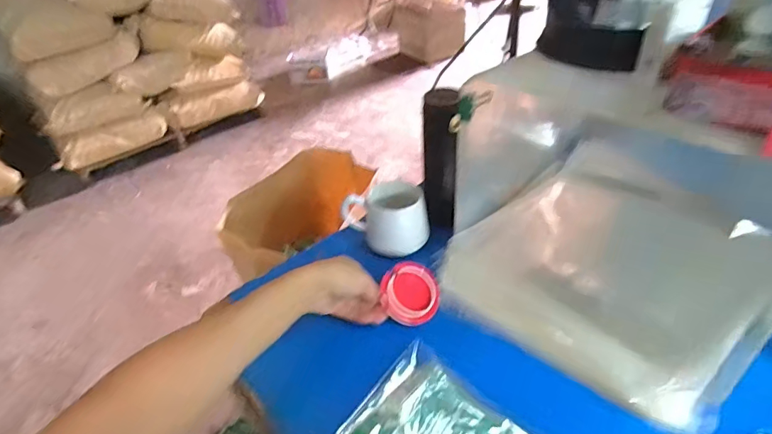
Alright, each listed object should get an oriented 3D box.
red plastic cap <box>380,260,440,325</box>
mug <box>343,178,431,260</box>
[{"bbox_3d":[0.034,0.101,0.596,0.081,0.017,0.081,-39,84,-22],"label":"red plastic cap"},{"bbox_3d":[0.002,0.001,0.673,0.117,0.094,0.075,-17,38,-13],"label":"mug"}]

